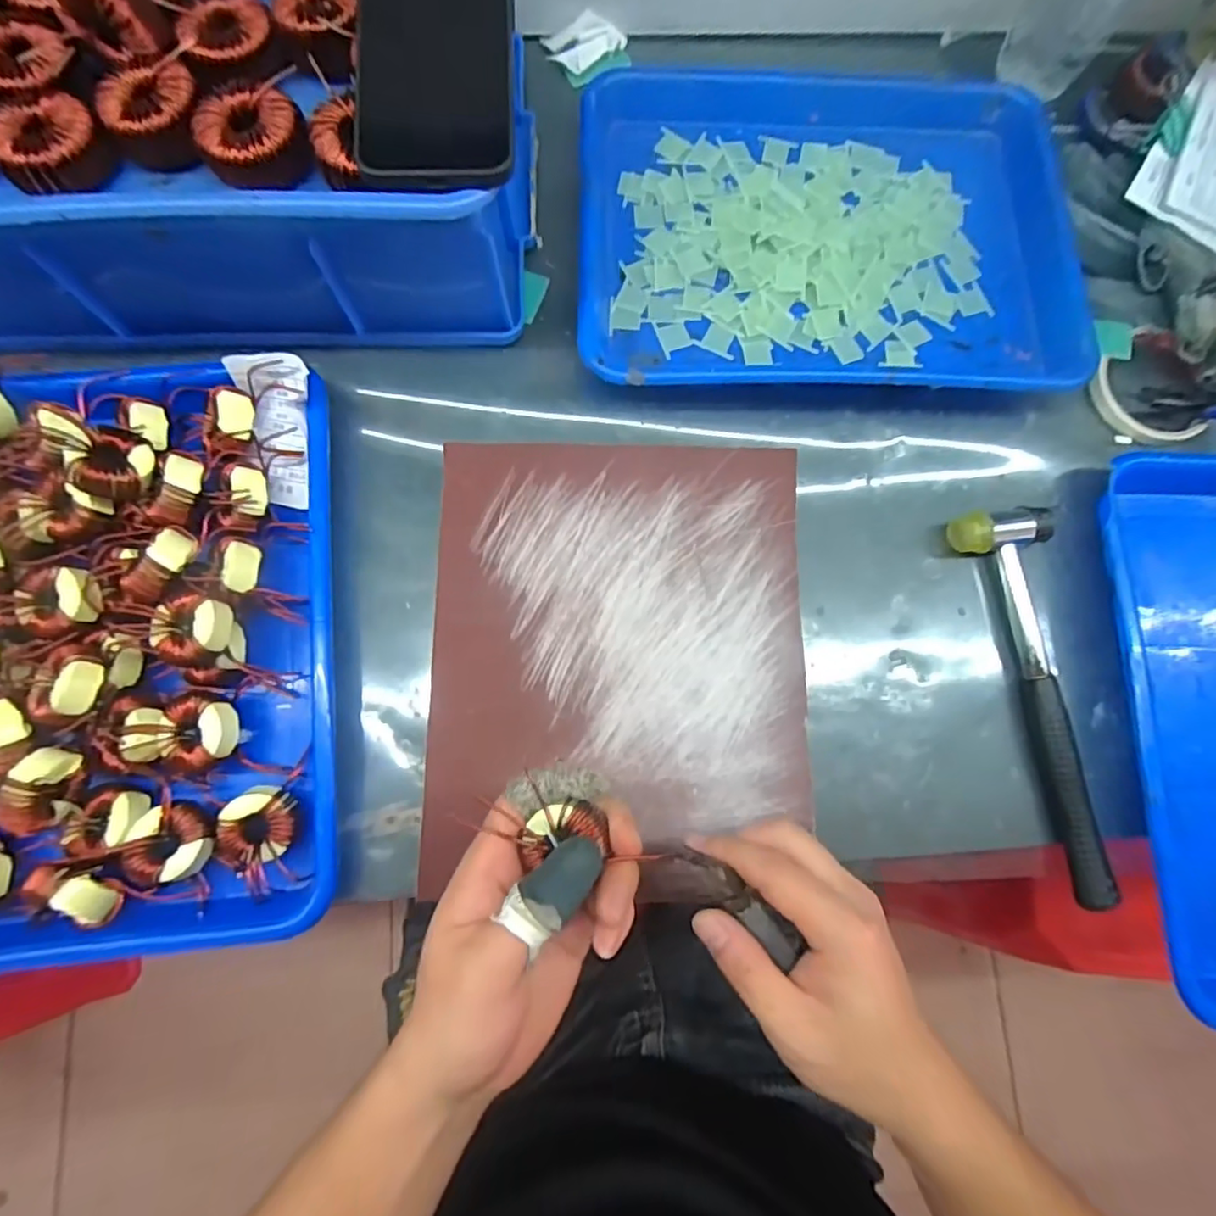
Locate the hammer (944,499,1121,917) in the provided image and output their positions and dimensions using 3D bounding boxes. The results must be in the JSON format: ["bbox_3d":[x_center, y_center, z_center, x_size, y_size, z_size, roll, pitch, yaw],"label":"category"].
[{"bbox_3d":[0.277,0.053,0.388,0.054,0.027,0.240,-13,80,-5],"label":"hammer"}]

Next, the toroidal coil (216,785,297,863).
[{"bbox_3d":[-0.193,0.118,0.341,0.037,0.015,0.037,0,79,-2],"label":"toroidal coil"}]

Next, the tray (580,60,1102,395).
[{"bbox_3d":[0.148,-0.272,0.425,0.329,0.032,0.272,-1,79,-3],"label":"tray"}]

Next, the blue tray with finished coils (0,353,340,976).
[{"bbox_3d":[-0.287,0.020,0.349,0.255,0.054,0.336,-5,79,-3],"label":"blue tray with finished coils"}]

